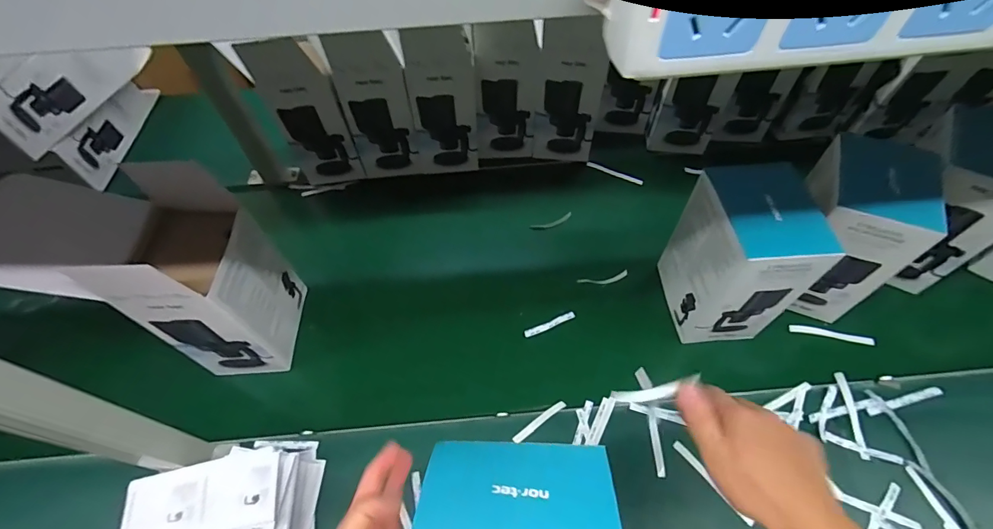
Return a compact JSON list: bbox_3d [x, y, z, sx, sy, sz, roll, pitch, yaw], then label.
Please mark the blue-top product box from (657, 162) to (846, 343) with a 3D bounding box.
[{"bbox_3d":[0.336,-0.010,0.625,0.124,0.219,0.154,-2,58,2],"label":"blue-top product box"}]

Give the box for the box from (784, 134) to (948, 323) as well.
[{"bbox_3d":[0.494,-0.042,0.636,0.123,0.216,0.142,20,61,15],"label":"box"}]

